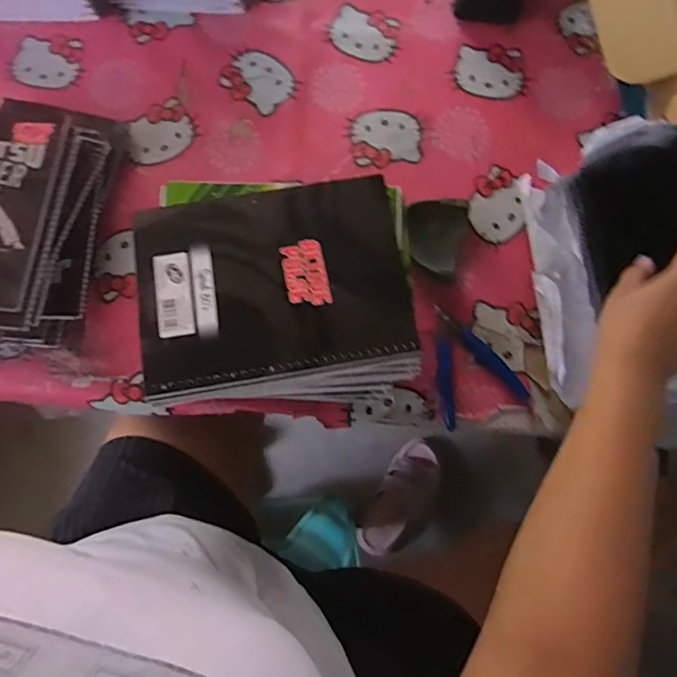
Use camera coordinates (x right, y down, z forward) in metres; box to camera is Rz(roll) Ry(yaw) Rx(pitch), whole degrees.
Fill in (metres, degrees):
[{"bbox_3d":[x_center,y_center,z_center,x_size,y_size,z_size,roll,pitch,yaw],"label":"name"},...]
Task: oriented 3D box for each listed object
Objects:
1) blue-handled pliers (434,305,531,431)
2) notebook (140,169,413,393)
[{"bbox_3d":[0.134,0.023,0.532,0.085,0.009,0.114,-15,76,-4],"label":"blue-handled pliers"},{"bbox_3d":[-0.053,-0.047,0.394,0.200,0.007,0.152,-8,76,-2],"label":"notebook"}]

